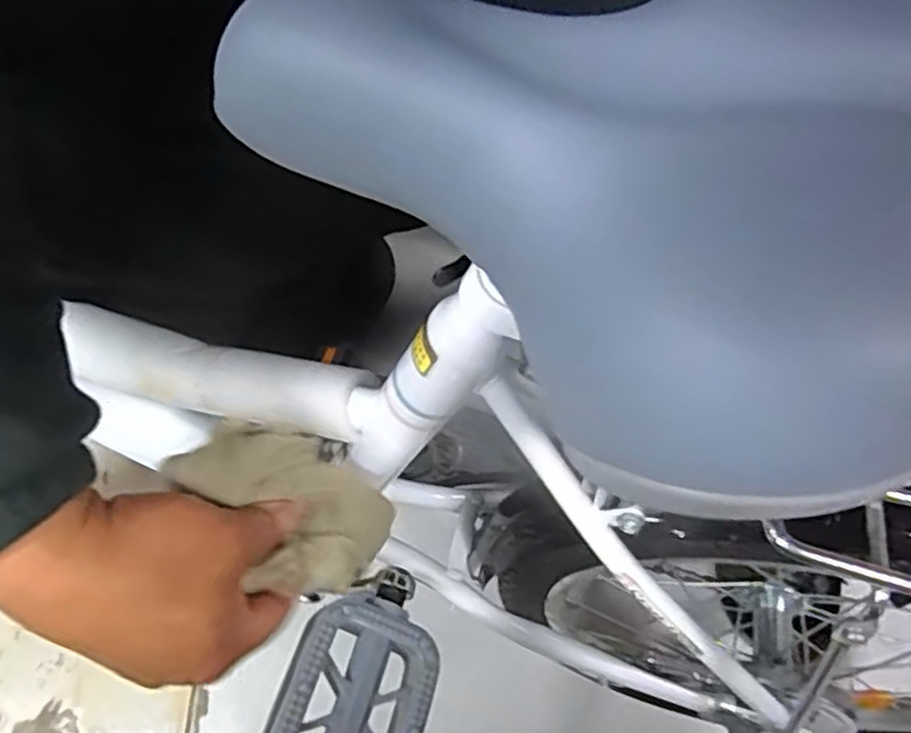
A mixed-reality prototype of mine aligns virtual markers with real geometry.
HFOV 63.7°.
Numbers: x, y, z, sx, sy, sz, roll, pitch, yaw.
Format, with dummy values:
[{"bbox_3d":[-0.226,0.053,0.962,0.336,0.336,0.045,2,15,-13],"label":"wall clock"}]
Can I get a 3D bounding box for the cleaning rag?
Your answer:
[{"bbox_3d":[-0.088,0.067,0.377,0.105,0.051,0.067,38,74,13],"label":"cleaning rag"}]

